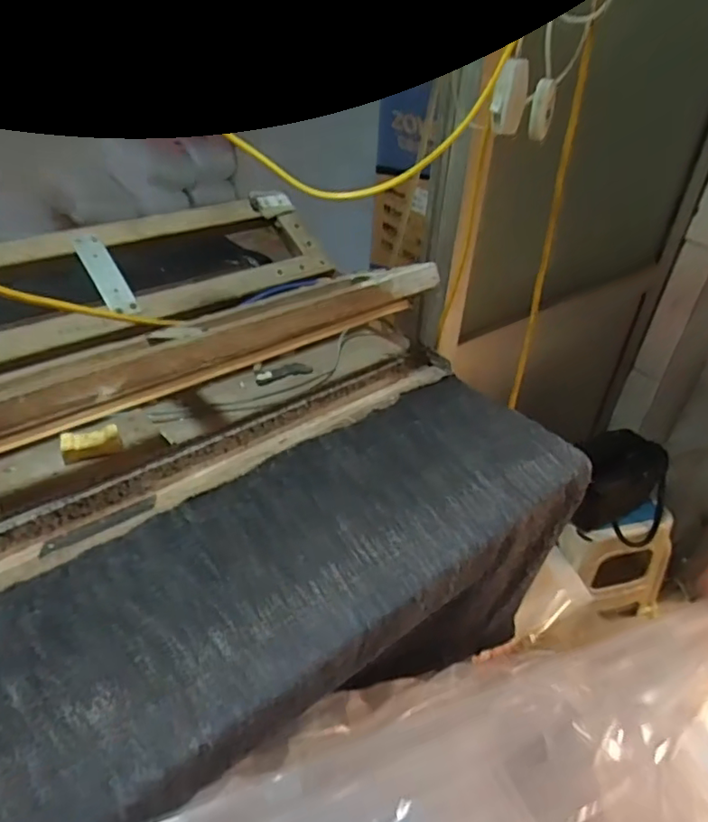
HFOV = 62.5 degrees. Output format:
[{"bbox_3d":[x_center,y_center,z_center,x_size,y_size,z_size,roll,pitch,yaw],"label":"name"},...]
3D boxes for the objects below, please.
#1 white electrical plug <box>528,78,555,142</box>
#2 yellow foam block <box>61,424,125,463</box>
[{"bbox_3d":[0.194,-0.310,0.602,0.023,0.055,0.020,13,38,10],"label":"white electrical plug"},{"bbox_3d":[-0.238,0.029,0.530,0.049,0.018,0.020,-12,41,-21],"label":"yellow foam block"}]

